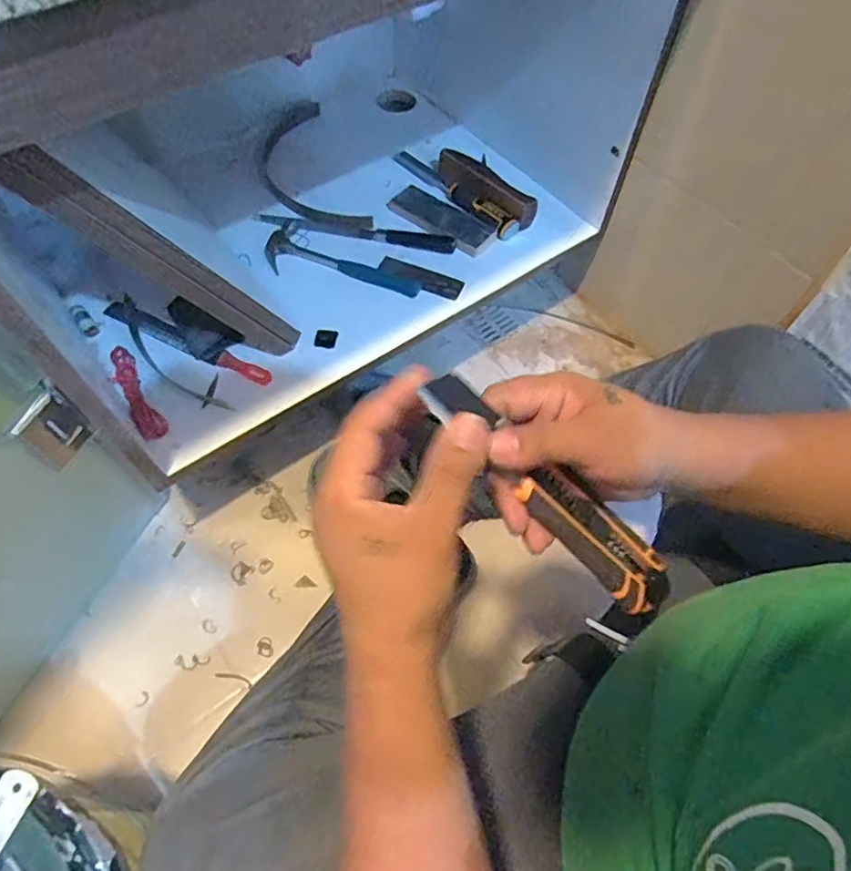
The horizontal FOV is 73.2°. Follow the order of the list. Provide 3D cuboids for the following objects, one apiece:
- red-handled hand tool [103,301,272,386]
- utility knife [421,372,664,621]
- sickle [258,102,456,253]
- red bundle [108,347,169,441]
[{"bbox_3d":[-0.338,-0.136,0.807,0.281,0.021,0.029,25,63,11],"label":"red-handled hand tool"},{"bbox_3d":[0.083,0.043,0.353,0.228,0.014,0.040,42,61,-23],"label":"utility knife"},{"bbox_3d":[-0.156,-0.416,0.987,0.190,0.039,0.463,-28,62,-18],"label":"sickle"},{"bbox_3d":[-0.387,-0.059,0.760,0.034,0.012,0.154,-30,66,-17],"label":"red bundle"}]

